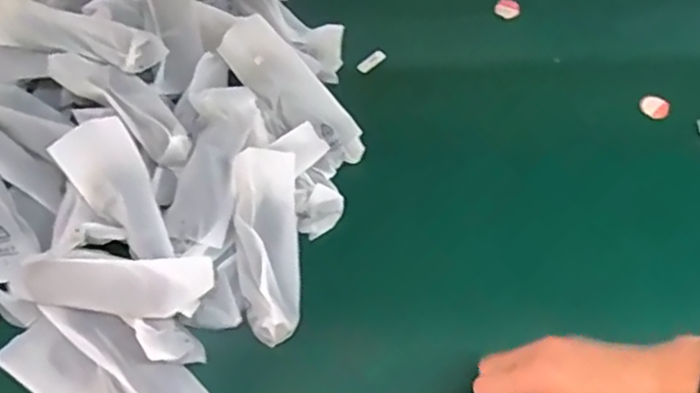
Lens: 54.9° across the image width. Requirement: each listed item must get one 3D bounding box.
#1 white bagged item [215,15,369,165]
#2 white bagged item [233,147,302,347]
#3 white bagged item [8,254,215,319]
[{"bbox_3d":[-0.047,-0.091,0.591,0.153,0.028,0.050,43,71,-1],"label":"white bagged item"},{"bbox_3d":[-0.065,0.037,0.528,0.049,0.035,0.146,-5,77,-1],"label":"white bagged item"},{"bbox_3d":[-0.175,0.065,0.502,0.154,0.048,0.026,-2,23,13],"label":"white bagged item"}]

